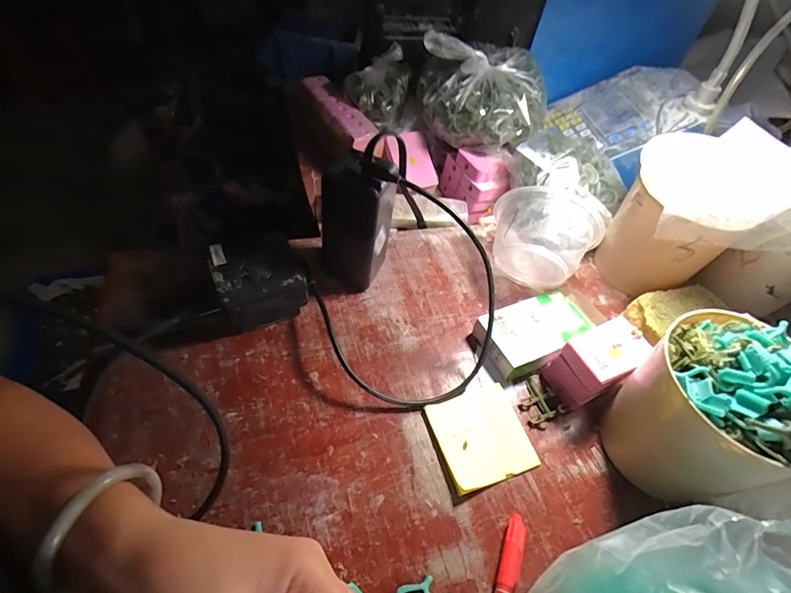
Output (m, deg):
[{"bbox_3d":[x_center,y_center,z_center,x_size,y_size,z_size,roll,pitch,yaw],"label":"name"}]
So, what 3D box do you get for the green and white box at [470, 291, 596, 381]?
[{"bbox_3d":[0.136,0.031,0.405,0.119,0.035,0.063,-23,57,-23],"label":"green and white box"}]

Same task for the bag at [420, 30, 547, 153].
[{"bbox_3d":[0.105,-0.247,0.509,0.159,0.097,0.101,14,50,4],"label":"bag"}]

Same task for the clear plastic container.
[{"bbox_3d":[0.166,-0.073,0.450,0.106,0.096,0.125,30,53,16],"label":"clear plastic container"}]

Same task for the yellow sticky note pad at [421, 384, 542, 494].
[{"bbox_3d":[0.073,0.117,0.349,0.077,0.004,0.074,-13,54,-17],"label":"yellow sticky note pad"}]

